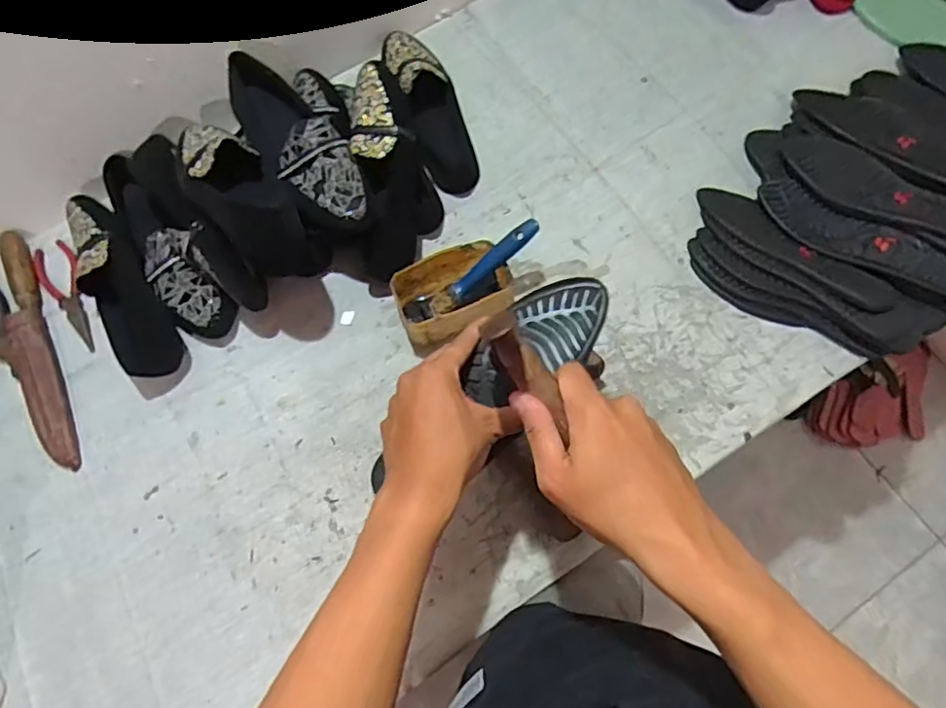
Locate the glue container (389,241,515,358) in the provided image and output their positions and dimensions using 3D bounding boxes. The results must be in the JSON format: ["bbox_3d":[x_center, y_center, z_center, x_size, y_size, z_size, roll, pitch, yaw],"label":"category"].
[{"bbox_3d":[-0.020,-0.062,0.670,0.124,0.060,0.093,-25,72,-8],"label":"glue container"}]

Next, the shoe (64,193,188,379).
[{"bbox_3d":[-0.396,-0.075,0.686,0.072,0.073,0.235,-28,72,-9],"label":"shoe"}]

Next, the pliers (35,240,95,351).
[{"bbox_3d":[-0.482,-0.069,0.723,0.040,0.014,0.150,-25,72,-7],"label":"pliers"}]

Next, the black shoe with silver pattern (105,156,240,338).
[{"bbox_3d":[-0.353,-0.129,0.696,0.072,0.085,0.252,-32,73,-10],"label":"black shoe with silver pattern"}]

